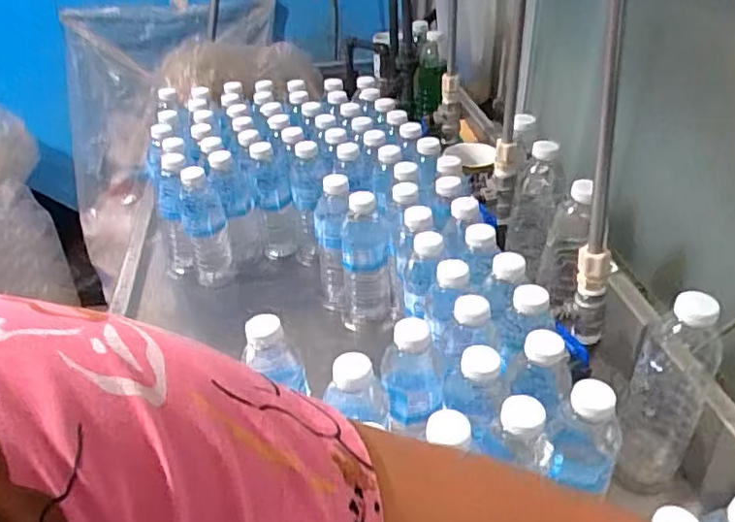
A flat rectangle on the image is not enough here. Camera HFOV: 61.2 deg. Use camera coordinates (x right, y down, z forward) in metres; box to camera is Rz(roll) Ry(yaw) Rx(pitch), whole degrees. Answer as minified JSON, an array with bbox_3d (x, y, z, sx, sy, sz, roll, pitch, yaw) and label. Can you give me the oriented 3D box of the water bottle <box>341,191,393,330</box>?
[{"bbox_3d":[0.000,-0.001,0.800,0.062,0.184,0.066,1,35,4],"label":"water bottle"}]

